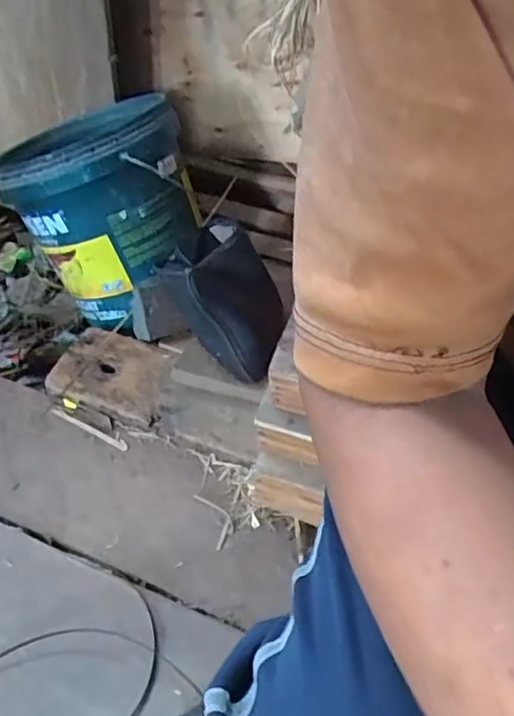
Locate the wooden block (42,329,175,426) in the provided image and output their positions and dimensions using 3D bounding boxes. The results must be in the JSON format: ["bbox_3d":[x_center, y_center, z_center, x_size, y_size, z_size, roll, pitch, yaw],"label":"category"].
[{"bbox_3d":[-0.225,0.020,0.944,0.189,0.031,0.126,16,52,14],"label":"wooden block"}]

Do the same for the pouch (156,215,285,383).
[{"bbox_3d":[-0.052,-0.096,0.874,0.130,0.119,0.243,-22,56,-15],"label":"pouch"}]

